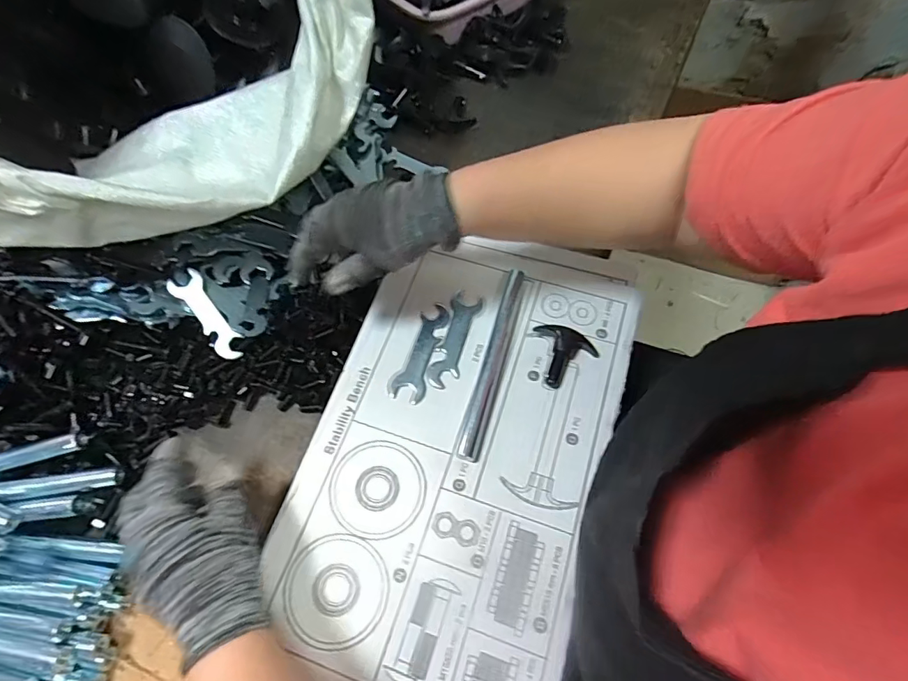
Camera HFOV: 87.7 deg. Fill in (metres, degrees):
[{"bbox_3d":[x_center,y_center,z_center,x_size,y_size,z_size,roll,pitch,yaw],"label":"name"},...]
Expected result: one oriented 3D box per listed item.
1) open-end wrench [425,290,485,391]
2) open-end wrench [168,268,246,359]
[{"bbox_3d":[0.000,-0.001,0.414,0.027,0.004,0.091,15,67,9],"label":"open-end wrench"},{"bbox_3d":[-0.223,-0.023,0.432,0.027,0.005,0.095,-35,82,-13],"label":"open-end wrench"}]

